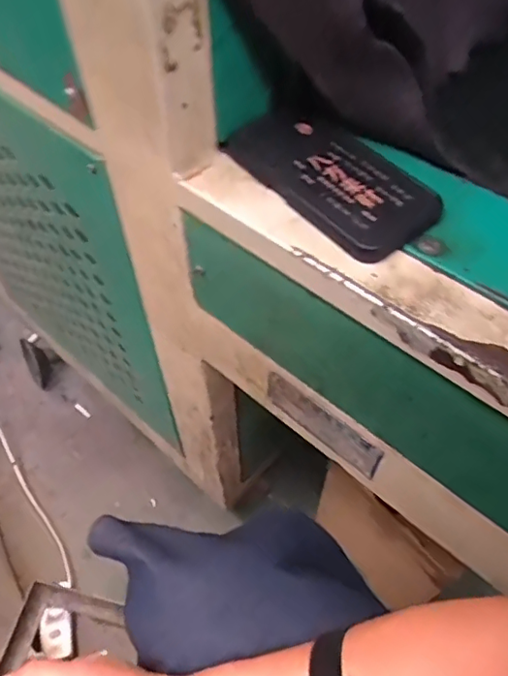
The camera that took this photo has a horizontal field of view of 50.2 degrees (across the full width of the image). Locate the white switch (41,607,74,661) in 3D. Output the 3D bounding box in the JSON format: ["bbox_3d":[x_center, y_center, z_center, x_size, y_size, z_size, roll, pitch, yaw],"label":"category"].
[{"bbox_3d":[-0.369,0.545,1.009,0.051,0.023,0.080,-14,55,-9],"label":"white switch"}]

